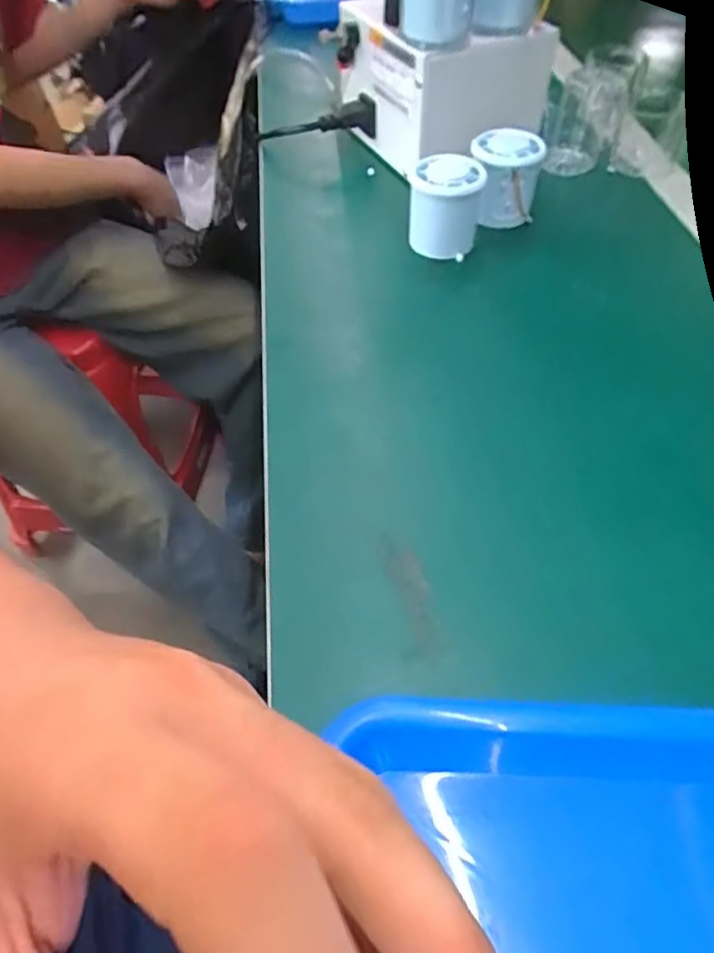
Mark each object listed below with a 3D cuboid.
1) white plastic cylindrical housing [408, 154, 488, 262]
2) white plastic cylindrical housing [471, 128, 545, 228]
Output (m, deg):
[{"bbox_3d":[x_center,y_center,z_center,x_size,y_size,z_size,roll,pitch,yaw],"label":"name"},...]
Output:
[{"bbox_3d":[0.068,-0.207,0.467,0.053,0.066,0.046,8,52,6],"label":"white plastic cylindrical housing"},{"bbox_3d":[0.120,-0.237,0.487,0.053,0.062,0.056,4,52,3],"label":"white plastic cylindrical housing"}]

